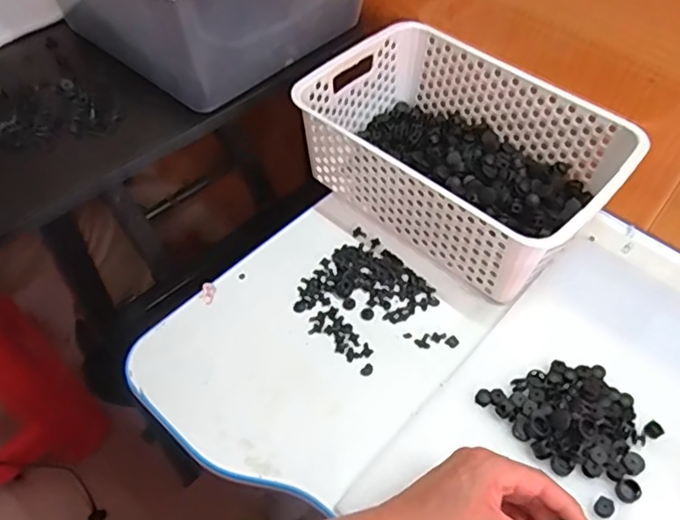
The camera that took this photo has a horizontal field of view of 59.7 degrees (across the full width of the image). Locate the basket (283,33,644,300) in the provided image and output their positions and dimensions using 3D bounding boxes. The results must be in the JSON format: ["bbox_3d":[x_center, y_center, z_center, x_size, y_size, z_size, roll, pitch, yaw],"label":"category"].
[{"bbox_3d":[0.125,-0.110,0.624,0.302,0.108,0.198,36,60,25],"label":"basket"}]

